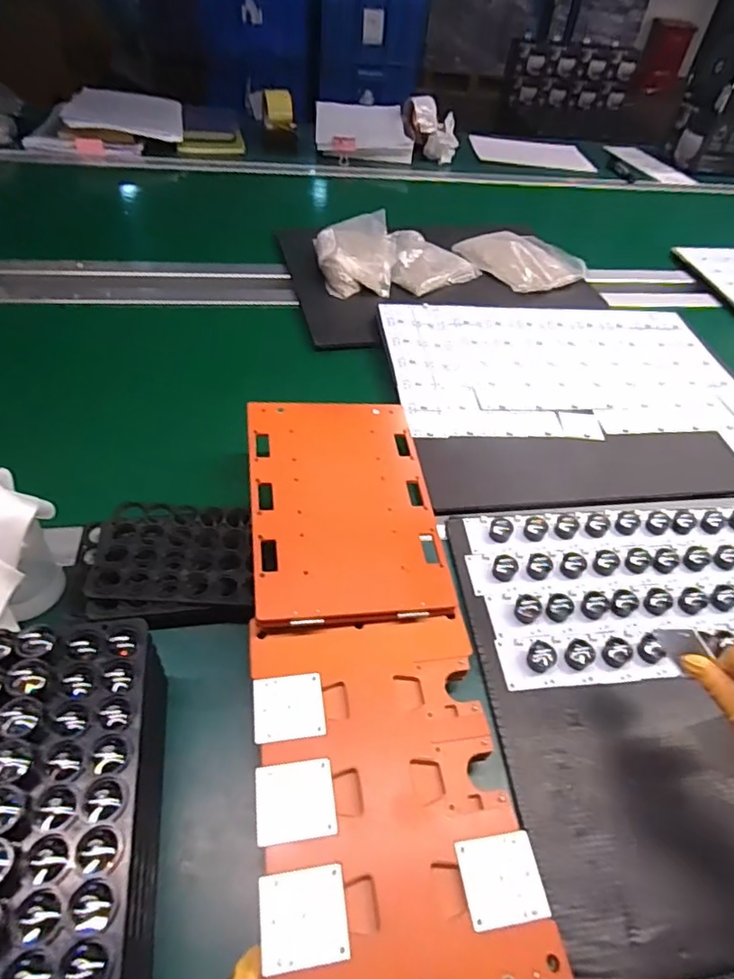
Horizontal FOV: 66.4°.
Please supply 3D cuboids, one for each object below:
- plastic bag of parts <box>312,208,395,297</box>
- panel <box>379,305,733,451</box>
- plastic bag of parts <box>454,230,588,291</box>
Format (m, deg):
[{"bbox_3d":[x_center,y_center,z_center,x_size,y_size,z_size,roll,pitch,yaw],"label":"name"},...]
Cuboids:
[{"bbox_3d":[-0.018,-0.368,0.876,0.121,0.054,0.166,-5,49,-11],"label":"plastic bag of parts"},{"bbox_3d":[0.270,-0.143,0.728,0.468,0.012,0.325,0,48,-7],"label":"panel"},{"bbox_3d":[0.259,-0.393,0.949,0.166,0.033,0.176,-25,55,-26],"label":"plastic bag of parts"}]

